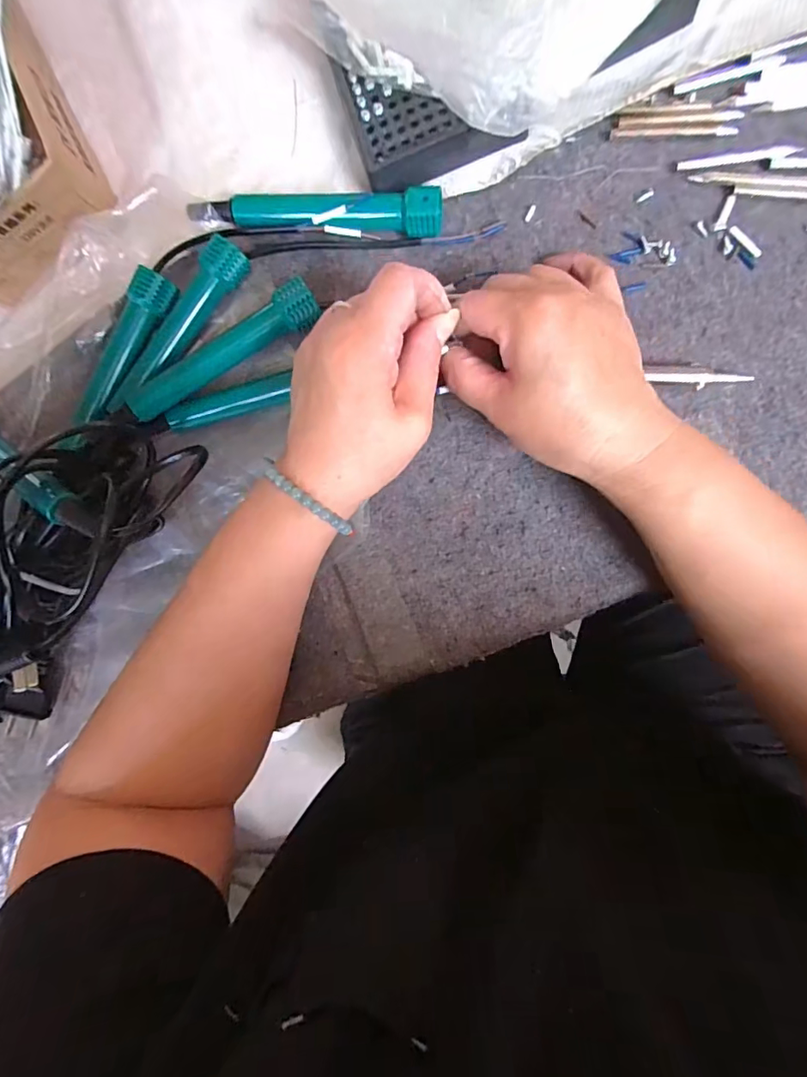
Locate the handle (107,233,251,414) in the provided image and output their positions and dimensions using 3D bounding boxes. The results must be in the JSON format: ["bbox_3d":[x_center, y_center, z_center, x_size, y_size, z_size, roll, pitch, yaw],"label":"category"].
[{"bbox_3d":[-0.130,-0.121,0.283,0.020,0.024,0.112,39,95,7],"label":"handle"}]

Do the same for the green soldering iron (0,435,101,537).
[{"bbox_3d":[-0.238,-0.056,0.275,0.227,0.022,0.020,28,94,25],"label":"green soldering iron"}]

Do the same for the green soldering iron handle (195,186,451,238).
[{"bbox_3d":[-0.050,-0.189,0.278,0.143,0.021,0.028,7,91,8],"label":"green soldering iron handle"}]

